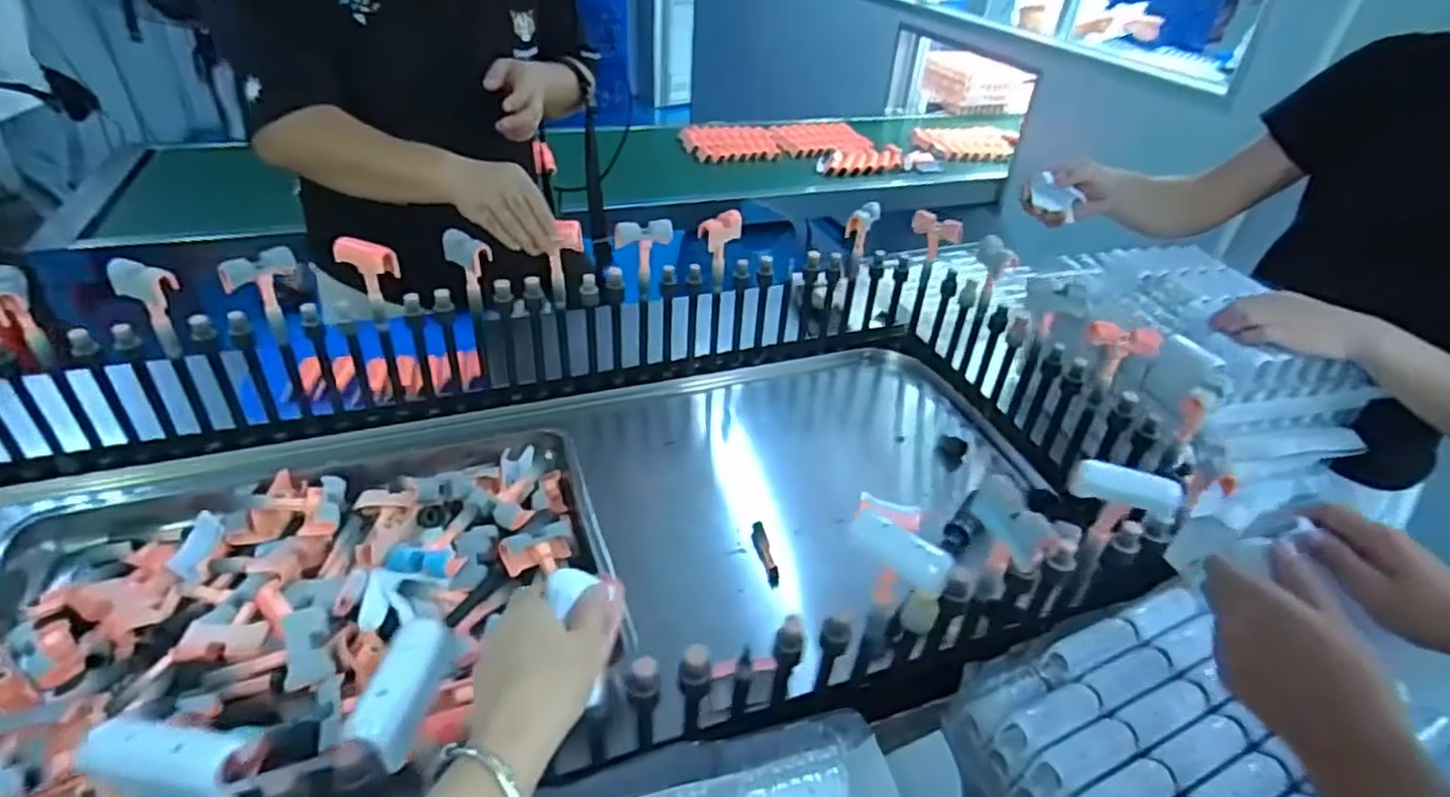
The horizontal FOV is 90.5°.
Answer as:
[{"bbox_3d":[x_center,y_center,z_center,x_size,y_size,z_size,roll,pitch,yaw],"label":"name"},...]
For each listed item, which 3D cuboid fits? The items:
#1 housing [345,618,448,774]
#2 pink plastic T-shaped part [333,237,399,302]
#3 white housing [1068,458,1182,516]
[{"bbox_3d":[-0.187,0.167,0.415,0.026,0.029,0.078,7,52,3],"label":"housing"},{"bbox_3d":[-0.429,-0.153,0.869,0.078,0.079,0.025,18,38,17],"label":"pink plastic T-shaped part"},{"bbox_3d":[0.328,0.074,0.589,0.081,0.033,0.020,15,37,14],"label":"white housing"}]

